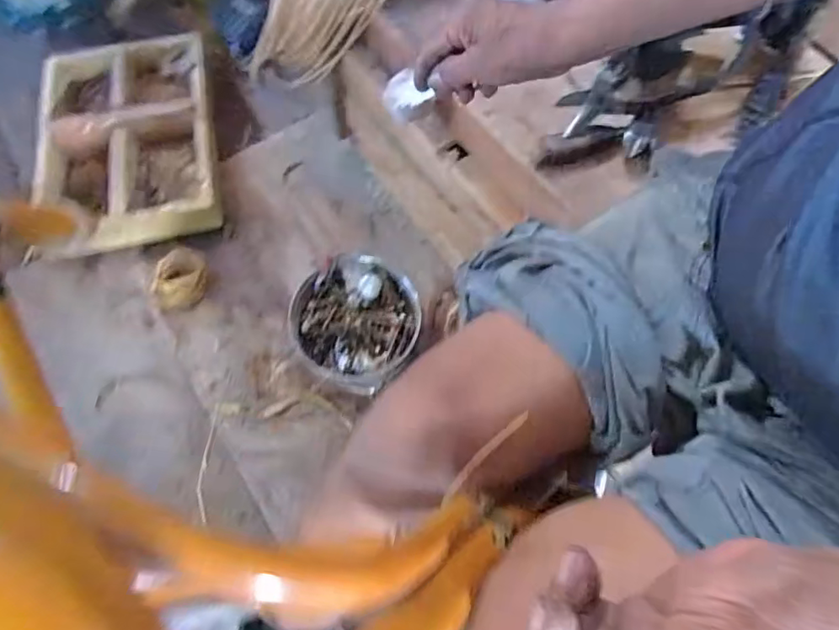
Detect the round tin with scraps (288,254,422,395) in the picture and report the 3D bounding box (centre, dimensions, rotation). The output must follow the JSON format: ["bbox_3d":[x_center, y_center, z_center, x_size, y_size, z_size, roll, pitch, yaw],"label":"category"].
[{"bbox_3d":[-0.087,0.013,0.750,0.163,0.077,0.166,0,70,-1],"label":"round tin with scraps"}]

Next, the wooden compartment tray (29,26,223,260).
[{"bbox_3d":[-0.446,-0.282,0.862,0.245,0.072,0.375,-15,71,-6],"label":"wooden compartment tray"}]

